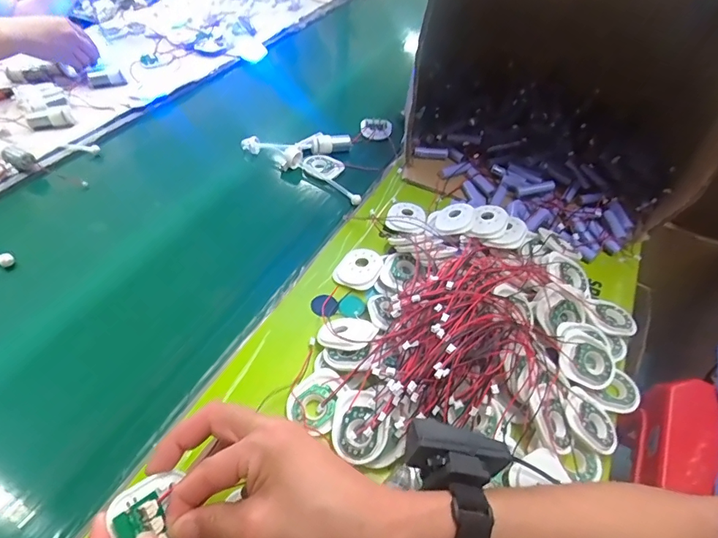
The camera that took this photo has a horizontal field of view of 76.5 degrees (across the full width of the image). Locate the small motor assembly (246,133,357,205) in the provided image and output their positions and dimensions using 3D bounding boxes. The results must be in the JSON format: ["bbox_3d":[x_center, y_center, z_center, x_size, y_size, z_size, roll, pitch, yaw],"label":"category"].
[{"bbox_3d":[-0.058,-0.173,0.686,0.201,0.034,0.107,27,52,20],"label":"small motor assembly"}]

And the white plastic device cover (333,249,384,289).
[{"bbox_3d":[0.000,-0.003,0.507,0.049,0.009,0.051,17,49,13],"label":"white plastic device cover"}]

